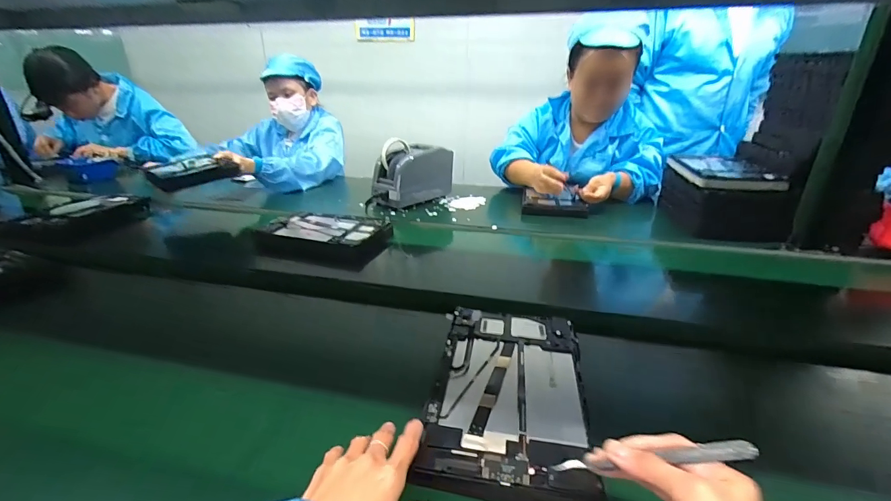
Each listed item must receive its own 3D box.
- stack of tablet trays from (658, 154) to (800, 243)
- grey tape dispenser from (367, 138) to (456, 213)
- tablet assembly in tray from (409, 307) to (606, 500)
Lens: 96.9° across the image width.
[{"bbox_3d":[0.623,-0.128,0.901,0.185,0.145,0.256,3,24,9],"label":"stack of tablet trays"},{"bbox_3d":[-0.095,-0.204,1.069,0.230,0.145,0.106,-21,31,-39],"label":"grey tape dispenser"},{"bbox_3d":[0.066,0.139,0.409,0.148,0.011,0.247,4,24,11],"label":"tablet assembly in tray"}]

